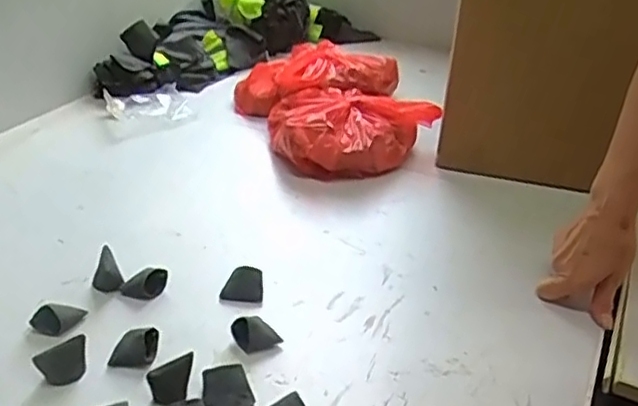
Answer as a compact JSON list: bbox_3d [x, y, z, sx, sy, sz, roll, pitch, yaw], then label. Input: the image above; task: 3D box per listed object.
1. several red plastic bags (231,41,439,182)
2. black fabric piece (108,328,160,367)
[{"bbox_3d":[0.030,-0.157,1.018,0.262,0.078,0.354,-10,34,-22],"label":"several red plastic bags"},{"bbox_3d":[-0.169,0.132,0.599,0.039,0.019,0.038,4,32,0],"label":"black fabric piece"}]

